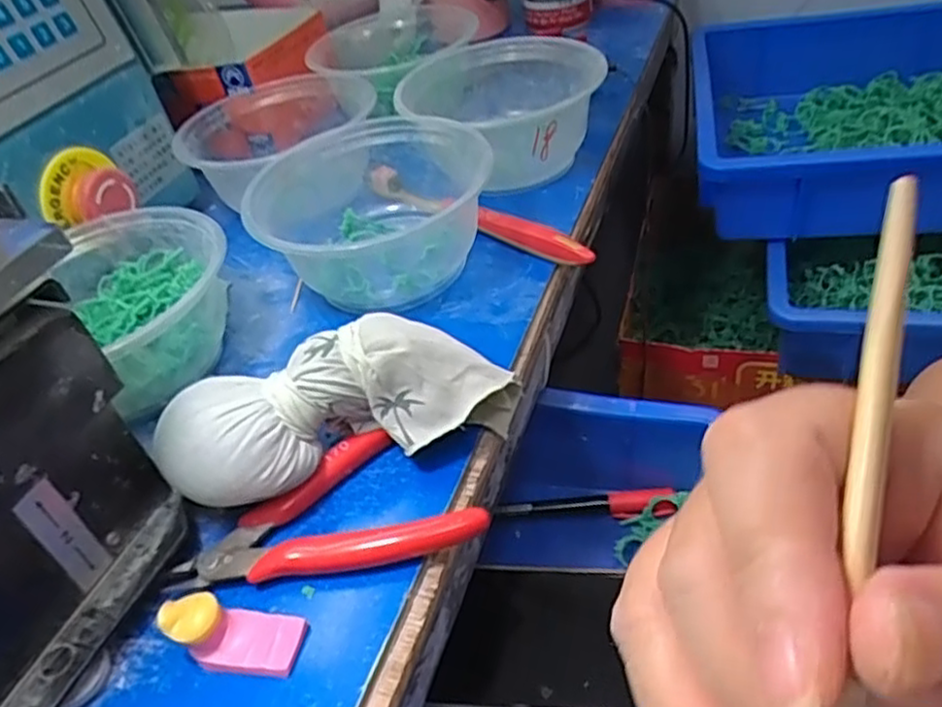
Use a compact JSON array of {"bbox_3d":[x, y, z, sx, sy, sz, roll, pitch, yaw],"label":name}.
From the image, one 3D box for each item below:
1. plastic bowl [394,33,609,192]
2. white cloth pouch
[{"bbox_3d":[0.016,-0.160,0.479,0.129,0.057,0.129,-7,41,6],"label":"plastic bowl"},{"bbox_3d":[-0.054,0.024,0.302,0.145,0.050,0.052,-21,42,-10],"label":"white cloth pouch"}]

